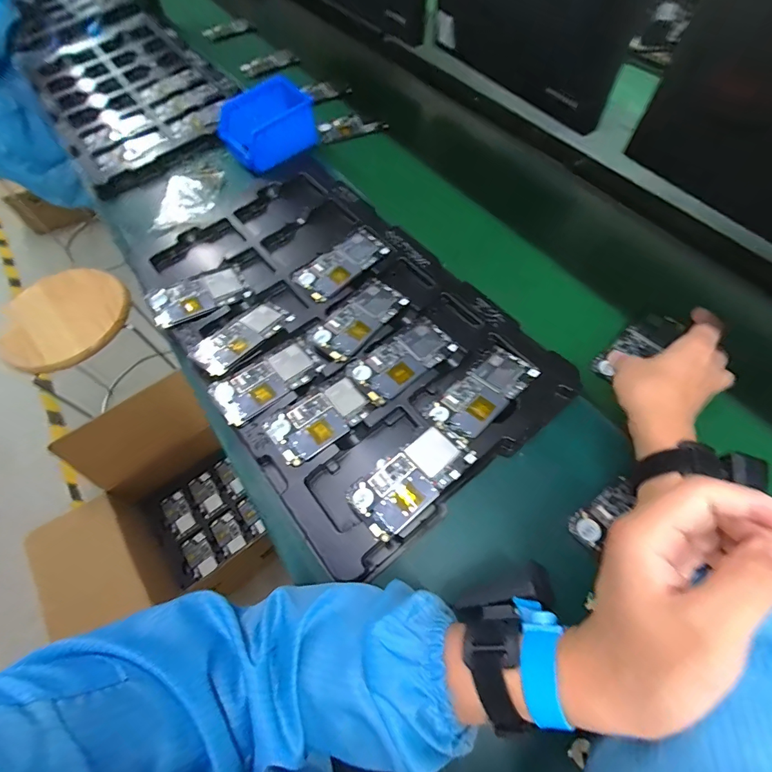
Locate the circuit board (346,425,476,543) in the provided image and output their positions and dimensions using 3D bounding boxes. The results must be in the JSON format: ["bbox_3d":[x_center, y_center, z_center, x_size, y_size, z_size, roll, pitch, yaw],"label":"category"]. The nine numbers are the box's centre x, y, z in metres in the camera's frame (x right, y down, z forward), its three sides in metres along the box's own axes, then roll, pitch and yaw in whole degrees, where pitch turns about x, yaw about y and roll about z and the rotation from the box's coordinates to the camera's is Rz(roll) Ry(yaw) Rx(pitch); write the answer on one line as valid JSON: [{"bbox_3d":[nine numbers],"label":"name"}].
[{"bbox_3d":[0.023,0.092,0.394,0.118,0.007,0.062,-39,59,-12],"label":"circuit board"}]

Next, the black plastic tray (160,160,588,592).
[{"bbox_3d":[-0.067,-0.081,0.488,0.319,0.021,0.530,-38,70,-14],"label":"black plastic tray"}]

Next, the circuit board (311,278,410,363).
[{"bbox_3d":[-0.032,-0.086,0.493,0.063,0.009,0.122,36,69,20],"label":"circuit board"}]

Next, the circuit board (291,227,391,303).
[{"bbox_3d":[-0.059,-0.165,0.536,0.126,0.008,0.063,-41,67,-18],"label":"circuit board"}]

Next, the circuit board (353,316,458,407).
[{"bbox_3d":[0.020,-0.032,0.464,0.119,0.008,0.061,-37,66,-16],"label":"circuit board"}]

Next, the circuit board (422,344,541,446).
[{"bbox_3d":[0.105,0.007,0.436,0.122,0.008,0.064,-42,54,-12],"label":"circuit board"}]

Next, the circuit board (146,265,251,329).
[{"bbox_3d":[-0.248,-0.121,0.528,0.119,0.017,0.063,-31,64,-13],"label":"circuit board"}]

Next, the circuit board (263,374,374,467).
[{"bbox_3d":[-0.072,0.035,0.437,0.108,0.006,0.063,-34,65,-15],"label":"circuit board"}]

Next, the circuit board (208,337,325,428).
[{"bbox_3d":[-0.137,-0.007,0.465,0.122,0.016,0.062,-37,66,-16],"label":"circuit board"}]

